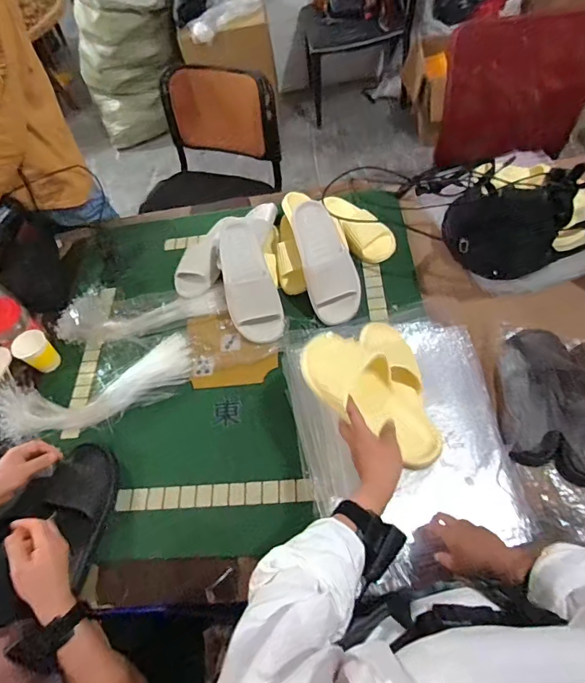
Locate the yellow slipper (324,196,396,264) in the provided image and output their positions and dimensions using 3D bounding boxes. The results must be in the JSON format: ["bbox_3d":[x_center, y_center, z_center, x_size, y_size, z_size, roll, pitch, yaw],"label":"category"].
[{"bbox_3d":[0.157,-0.288,1.083,0.107,0.066,0.233,-27,59,-8],"label":"yellow slipper"}]

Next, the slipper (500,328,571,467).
[{"bbox_3d":[0.430,0.071,0.789,0.109,0.132,0.277,14,62,16],"label":"slipper"}]

